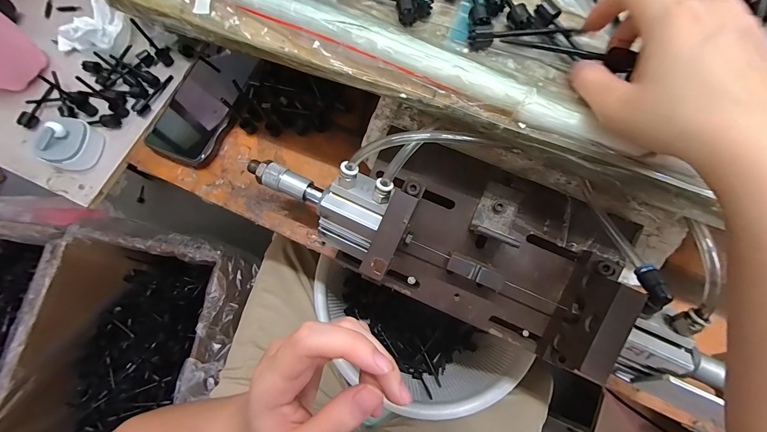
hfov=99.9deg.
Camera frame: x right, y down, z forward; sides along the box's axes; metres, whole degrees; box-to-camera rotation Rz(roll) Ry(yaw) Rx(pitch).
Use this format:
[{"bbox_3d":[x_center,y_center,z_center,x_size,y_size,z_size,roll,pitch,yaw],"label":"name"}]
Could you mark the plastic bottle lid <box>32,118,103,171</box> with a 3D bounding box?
[{"bbox_3d":[-0.345,-0.080,0.353,0.044,0.041,0.054,20,76,5],"label":"plastic bottle lid"}]

